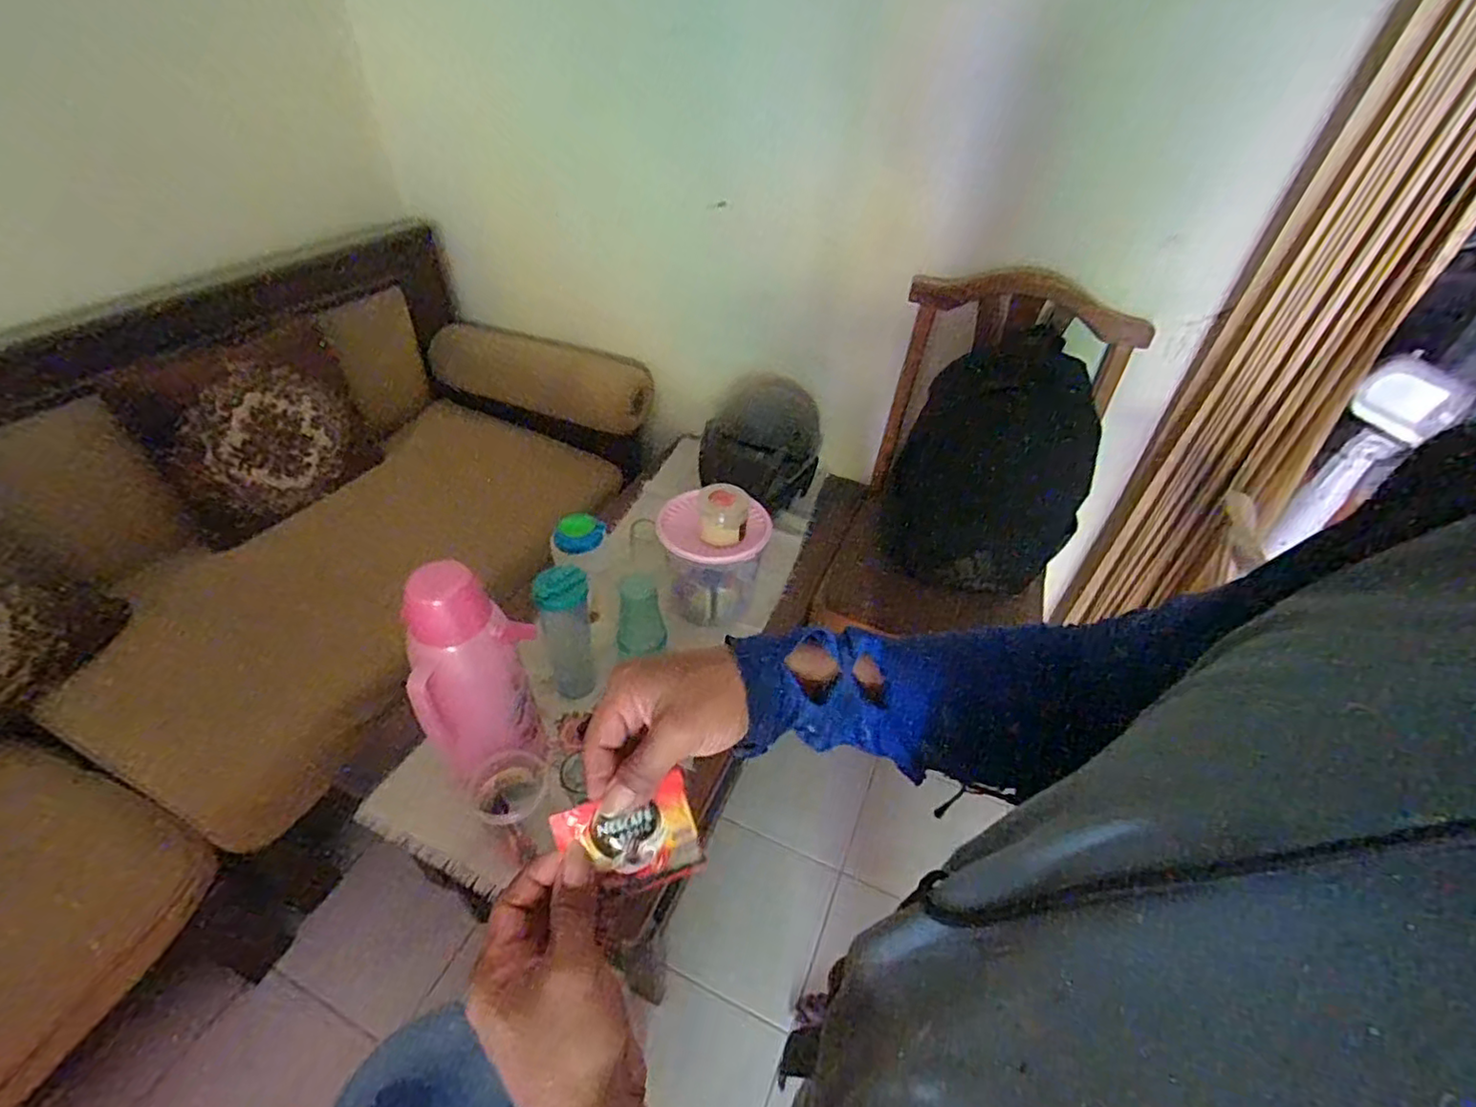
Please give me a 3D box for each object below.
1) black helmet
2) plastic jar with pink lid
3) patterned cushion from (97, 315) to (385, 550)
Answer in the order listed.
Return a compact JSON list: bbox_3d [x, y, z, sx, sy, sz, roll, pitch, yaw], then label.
[{"bbox_3d":[0.055,-0.237,1.373,0.223,0.208,0.221,14,42,11],"label":"black helmet"},{"bbox_3d":[-0.045,0.004,1.158,0.192,0.237,0.168,6,41,3],"label":"plastic jar with pink lid"},{"bbox_3d":[-0.967,-0.248,1.301,0.120,0.328,0.378,8,36,38],"label":"patterned cushion"}]

